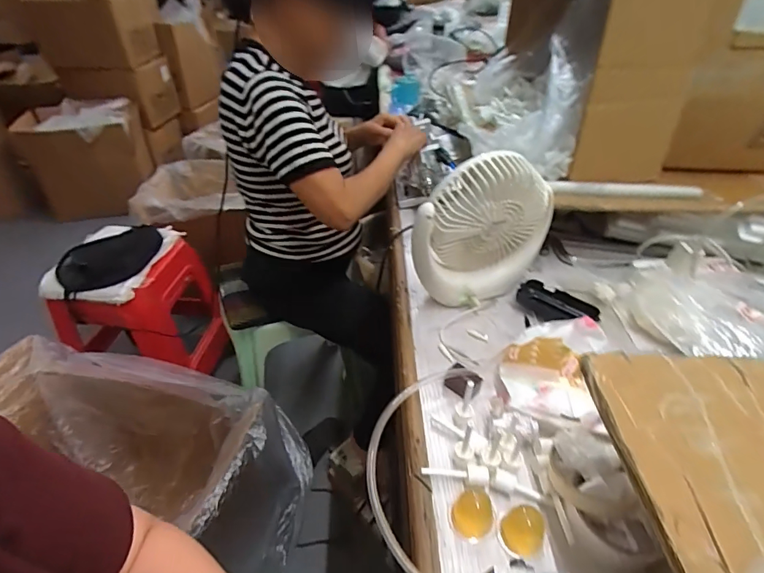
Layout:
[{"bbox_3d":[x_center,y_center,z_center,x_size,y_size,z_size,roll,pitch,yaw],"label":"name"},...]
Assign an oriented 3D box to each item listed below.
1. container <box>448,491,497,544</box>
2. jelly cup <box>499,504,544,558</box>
[{"bbox_3d":[0.083,0.210,0.399,0.040,0.018,0.037,0,38,0],"label":"container"},{"bbox_3d":[0.123,0.214,0.380,0.034,0.025,0.039,30,47,32],"label":"jelly cup"}]

